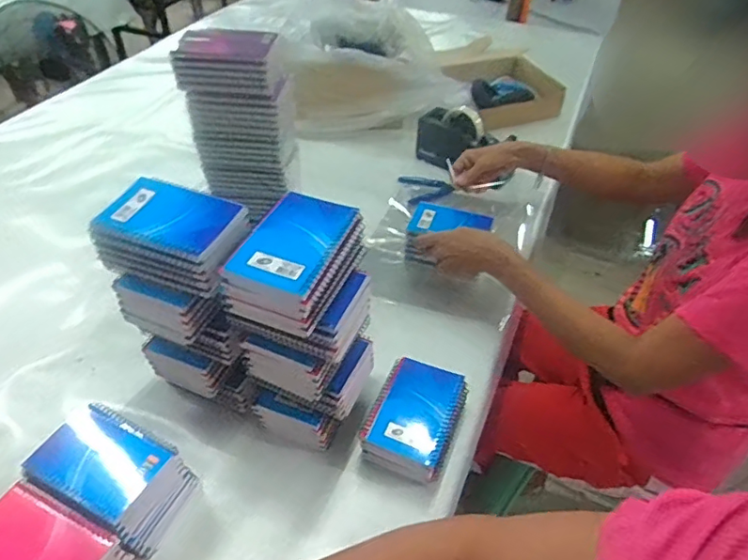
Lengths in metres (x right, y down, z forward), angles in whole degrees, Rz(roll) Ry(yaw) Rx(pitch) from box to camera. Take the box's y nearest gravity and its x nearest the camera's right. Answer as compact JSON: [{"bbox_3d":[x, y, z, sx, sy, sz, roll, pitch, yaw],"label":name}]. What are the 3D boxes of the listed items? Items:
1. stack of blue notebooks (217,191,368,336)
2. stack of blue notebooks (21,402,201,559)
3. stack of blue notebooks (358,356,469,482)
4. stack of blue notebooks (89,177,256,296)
[{"bbox_3d":[-0.072,-0.018,0.538,0.095,0.064,0.135,20,47,19],"label":"stack of blue notebooks"},{"bbox_3d":[-0.282,0.217,0.599,0.143,0.086,0.098,20,47,19],"label":"stack of blue notebooks"},{"bbox_3d":[0.050,0.172,0.668,0.099,0.063,0.132,18,46,17],"label":"stack of blue notebooks"},{"bbox_3d":[-0.204,-0.045,0.565,0.144,0.058,0.097,15,45,14],"label":"stack of blue notebooks"}]

